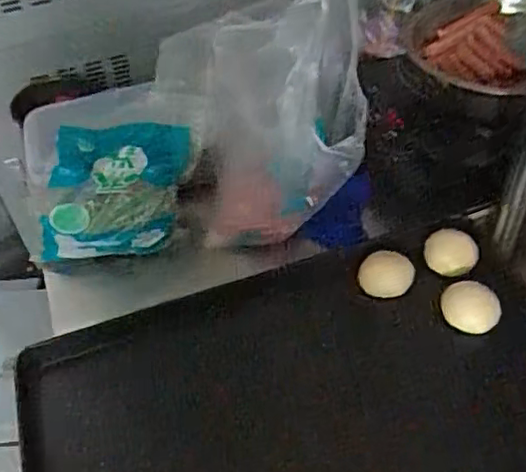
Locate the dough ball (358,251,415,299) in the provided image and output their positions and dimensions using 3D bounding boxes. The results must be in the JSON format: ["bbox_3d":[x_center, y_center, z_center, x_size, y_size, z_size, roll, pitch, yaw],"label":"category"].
[{"bbox_3d":[0.153,0.052,0.778,0.062,0.045,0.050,12,48,16],"label":"dough ball"}]

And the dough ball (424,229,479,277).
[{"bbox_3d":[0.239,0.022,0.795,0.066,0.044,0.059,12,48,16],"label":"dough ball"}]

